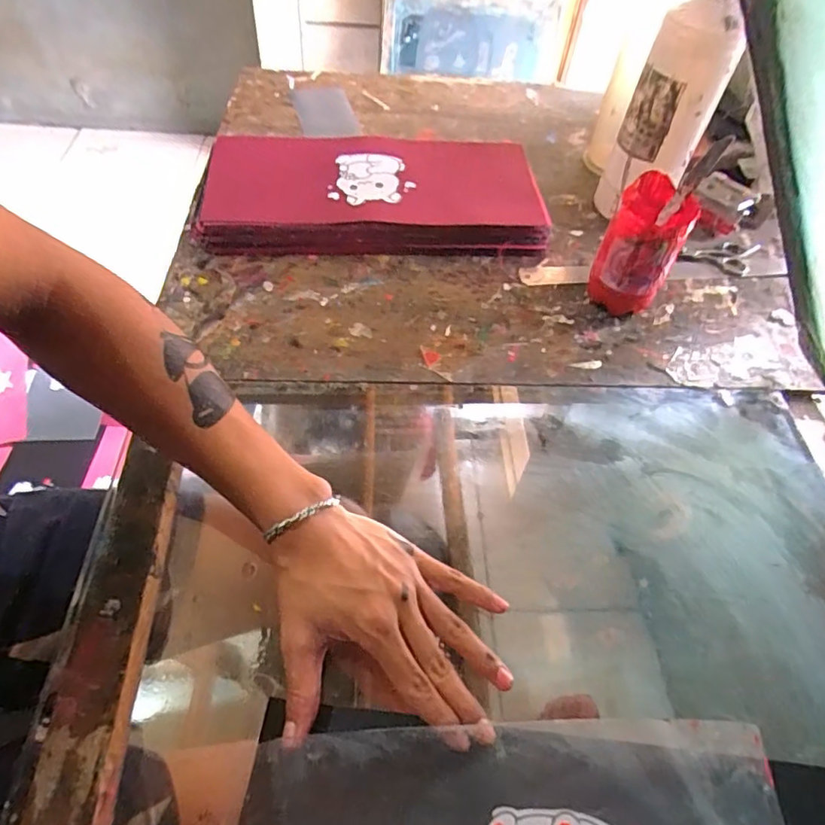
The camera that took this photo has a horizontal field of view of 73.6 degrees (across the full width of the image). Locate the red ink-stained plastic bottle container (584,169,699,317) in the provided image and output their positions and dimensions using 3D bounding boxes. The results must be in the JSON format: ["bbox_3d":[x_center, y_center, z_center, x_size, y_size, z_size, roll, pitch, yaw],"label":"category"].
[{"bbox_3d":[0.213,-0.149,0.525,0.068,0.119,0.067,26,56,14],"label":"red ink-stained plastic bottle container"}]

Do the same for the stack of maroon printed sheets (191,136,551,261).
[{"bbox_3d":[-0.043,-0.246,0.612,0.360,0.055,0.171,-1,54,-6],"label":"stack of maroon printed sheets"}]

